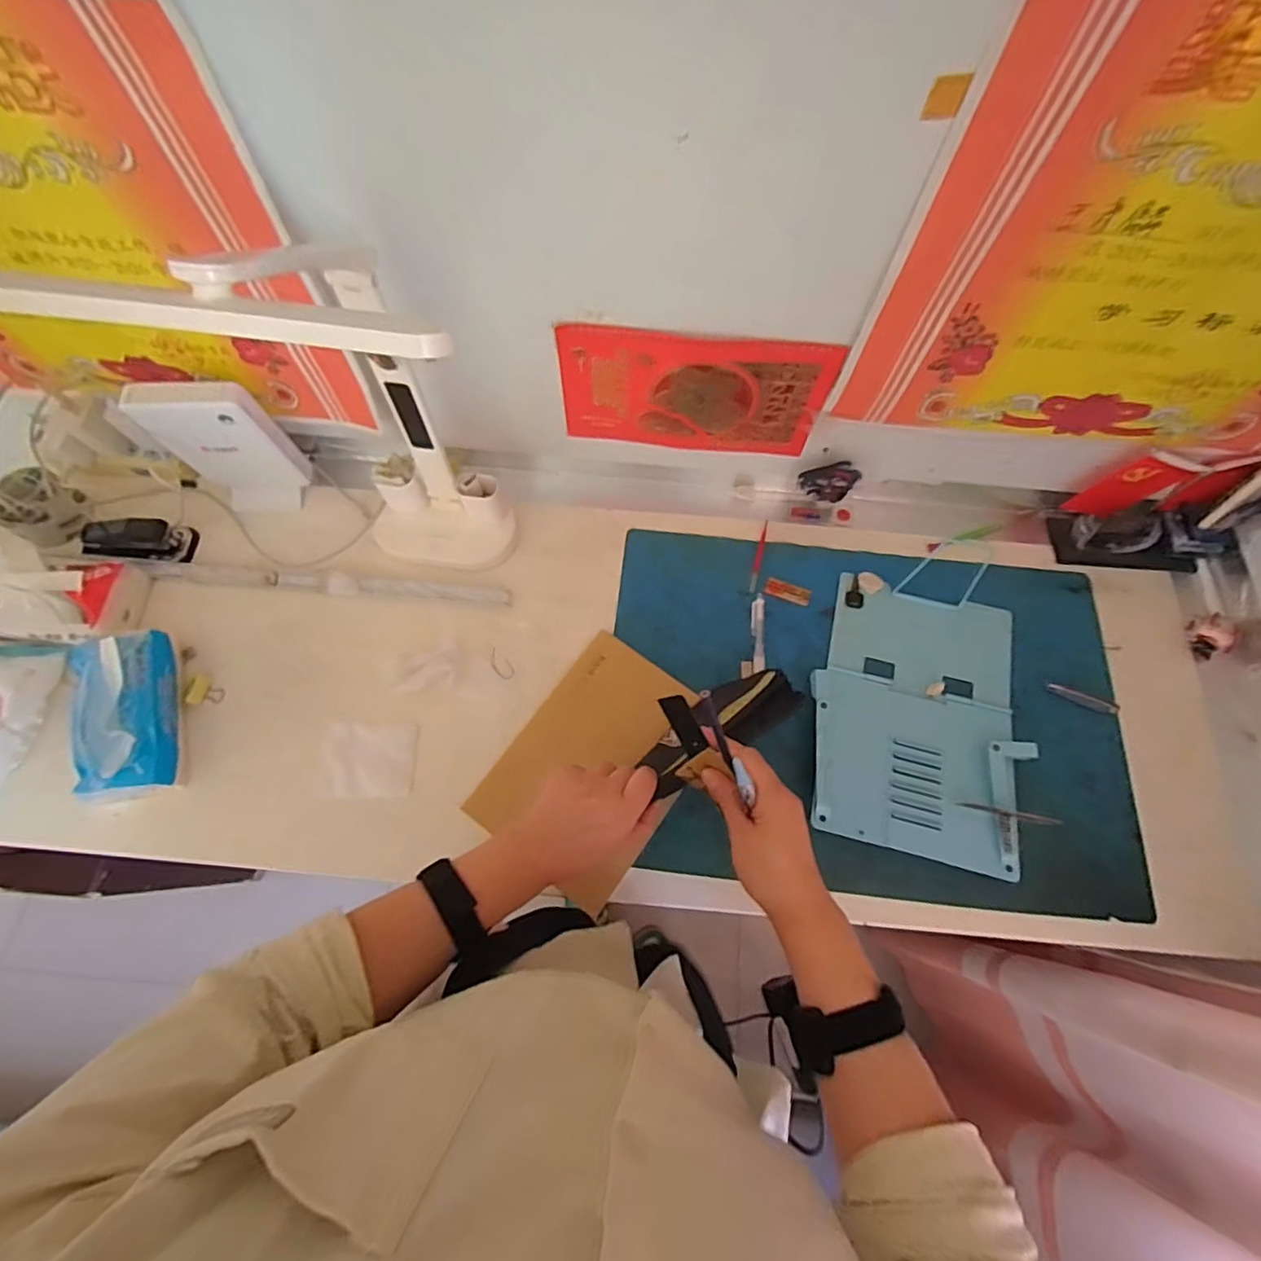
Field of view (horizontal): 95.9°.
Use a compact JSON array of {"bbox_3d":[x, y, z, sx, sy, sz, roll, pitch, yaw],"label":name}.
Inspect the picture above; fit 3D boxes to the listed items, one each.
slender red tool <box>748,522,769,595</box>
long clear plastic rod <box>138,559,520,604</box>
[{"bbox_3d":[0.160,-0.092,0.708,0.009,0.004,0.101,16,71,5],"label":"slender red tool"},{"bbox_3d":[-0.356,-0.058,0.665,0.422,0.021,0.027,5,69,1],"label":"long clear plastic rod"}]

